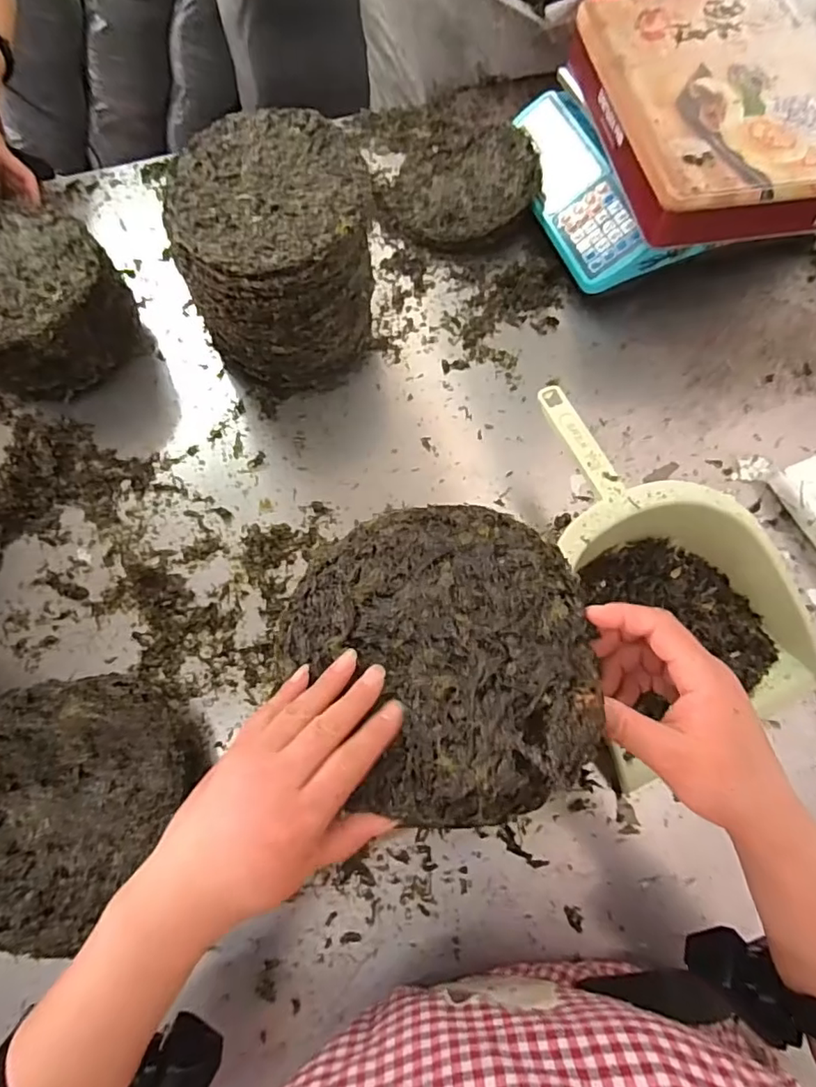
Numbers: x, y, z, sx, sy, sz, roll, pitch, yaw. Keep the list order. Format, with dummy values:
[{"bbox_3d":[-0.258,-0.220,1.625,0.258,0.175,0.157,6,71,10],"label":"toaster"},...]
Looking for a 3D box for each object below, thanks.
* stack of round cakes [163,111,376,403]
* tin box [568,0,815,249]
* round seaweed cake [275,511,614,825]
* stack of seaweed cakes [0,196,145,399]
[{"bbox_3d":[-0.135,-0.305,0.612,0.185,0.196,0.190,-3,66,-1],"label":"stack of round cakes"},{"bbox_3d":[0.368,-0.512,0.648,0.276,0.060,0.364,-7,67,-4],"label":"tin box"},{"bbox_3d":[0.013,0.060,0.336,0.188,0.019,0.189,-5,58,8],"label":"round seaweed cake"},{"bbox_3d":[-0.440,-0.278,0.644,0.220,0.112,0.190,36,71,16],"label":"stack of seaweed cakes"}]

